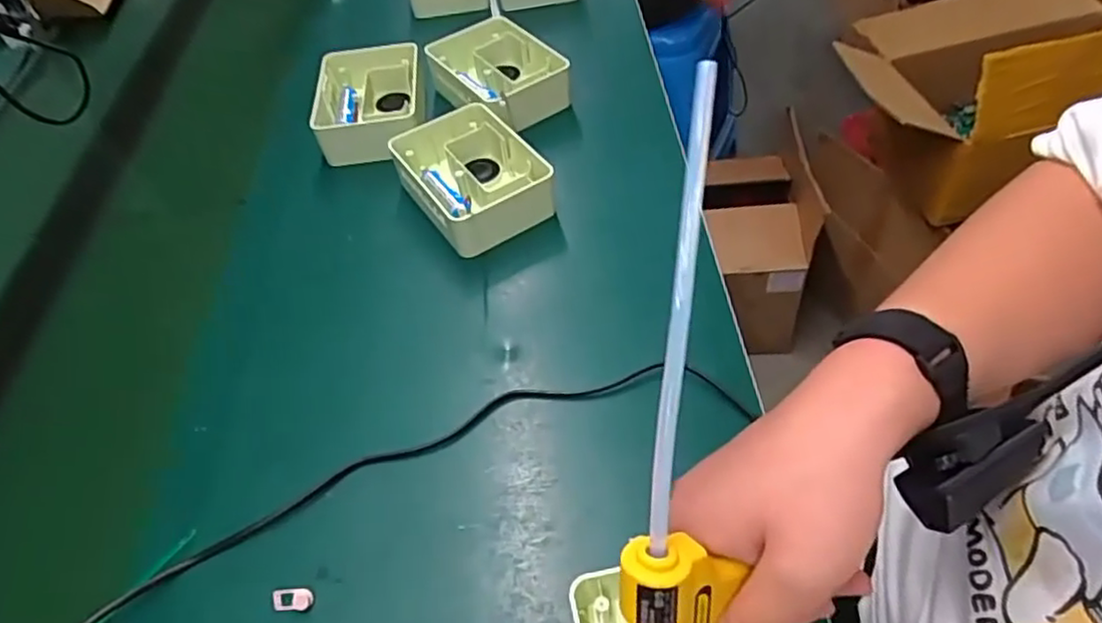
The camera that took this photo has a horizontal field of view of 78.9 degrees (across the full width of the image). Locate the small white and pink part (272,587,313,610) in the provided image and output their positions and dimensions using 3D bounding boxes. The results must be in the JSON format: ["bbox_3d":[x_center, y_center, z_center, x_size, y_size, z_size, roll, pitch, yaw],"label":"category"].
[{"bbox_3d":[-0.160,0.178,0.415,0.024,0.005,0.013,-1,50,3],"label":"small white and pink part"}]

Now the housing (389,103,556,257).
[{"bbox_3d":[-0.076,-0.126,0.630,0.106,0.053,0.146,-29,54,-19],"label":"housing"}]

